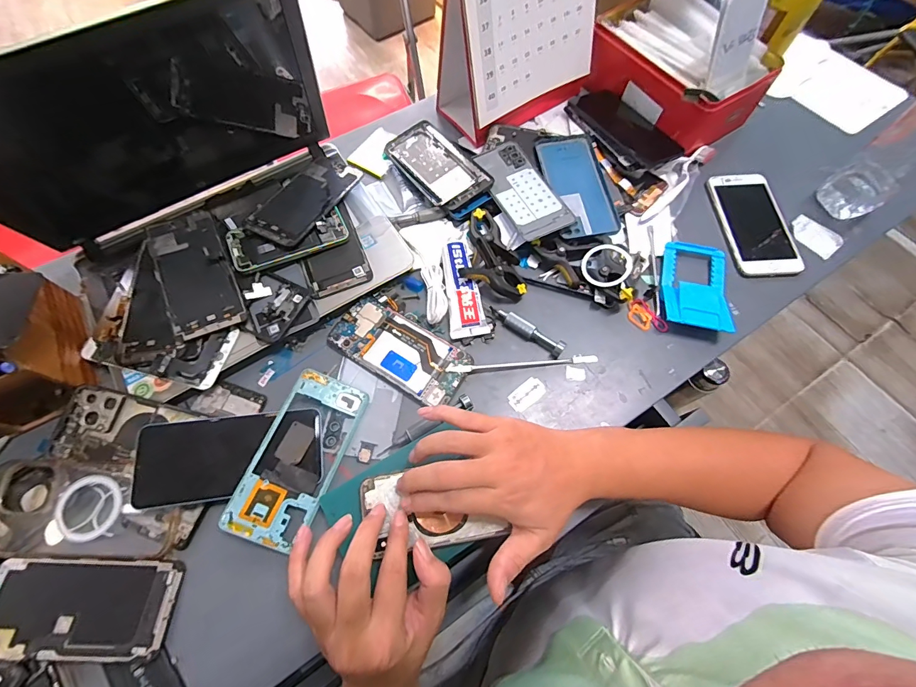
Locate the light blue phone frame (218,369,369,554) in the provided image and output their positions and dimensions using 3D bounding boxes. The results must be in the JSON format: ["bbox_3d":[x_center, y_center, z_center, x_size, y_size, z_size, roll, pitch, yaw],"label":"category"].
[{"bbox_3d":[-0.155,0.106,0.381,0.074,0.012,0.161,20,71,4],"label":"light blue phone frame"}]

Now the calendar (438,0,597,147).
[{"bbox_3d":[0.086,-0.407,0.488,0.207,0.209,0.100,-39,75,-15],"label":"calendar"}]

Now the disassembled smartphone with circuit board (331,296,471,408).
[{"bbox_3d":[-0.064,0.007,0.437,0.153,0.011,0.072,31,72,8],"label":"disassembled smartphone with circuit board"}]

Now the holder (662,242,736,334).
[{"bbox_3d":[0.277,-0.070,0.457,0.068,0.026,0.120,14,70,2],"label":"holder"}]

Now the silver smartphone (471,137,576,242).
[{"bbox_3d":[0.081,-0.198,0.500,0.076,0.006,0.155,-25,67,-9],"label":"silver smartphone"}]

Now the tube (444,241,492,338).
[{"bbox_3d":[0.002,-0.065,0.453,0.041,0.022,0.117,-12,72,-7],"label":"tube"}]

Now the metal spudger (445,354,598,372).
[{"bbox_3d":[0.071,0.023,0.431,0.164,0.008,0.009,-4,71,-4],"label":"metal spudger"}]

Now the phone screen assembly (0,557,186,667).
[{"bbox_3d":[-0.324,0.228,0.338,0.149,0.012,0.075,4,65,-6],"label":"phone screen assembly"}]

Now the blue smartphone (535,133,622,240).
[{"bbox_3d":[0.153,-0.206,0.509,0.073,0.008,0.164,-10,69,2],"label":"blue smartphone"}]

